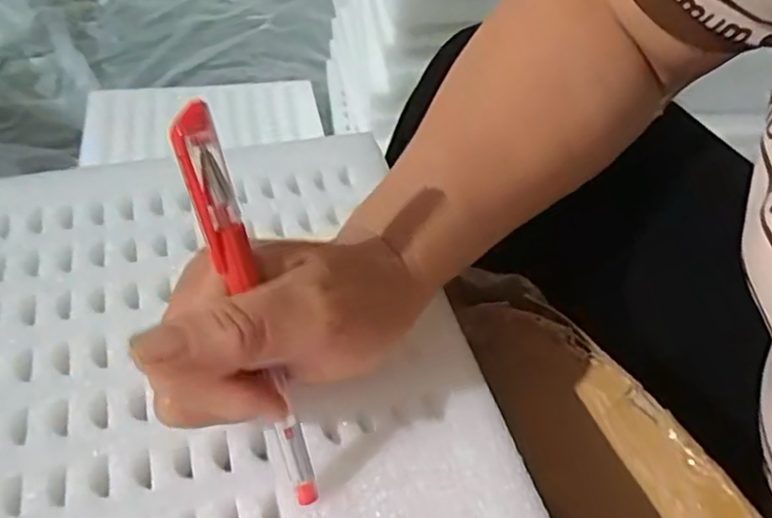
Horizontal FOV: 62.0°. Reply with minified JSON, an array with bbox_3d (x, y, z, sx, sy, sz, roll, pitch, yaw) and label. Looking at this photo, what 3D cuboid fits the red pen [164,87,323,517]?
[{"bbox_3d":[-0.044,0.023,0.215,0.013,0.149,0.006,-22,26,-22],"label":"red pen"}]

